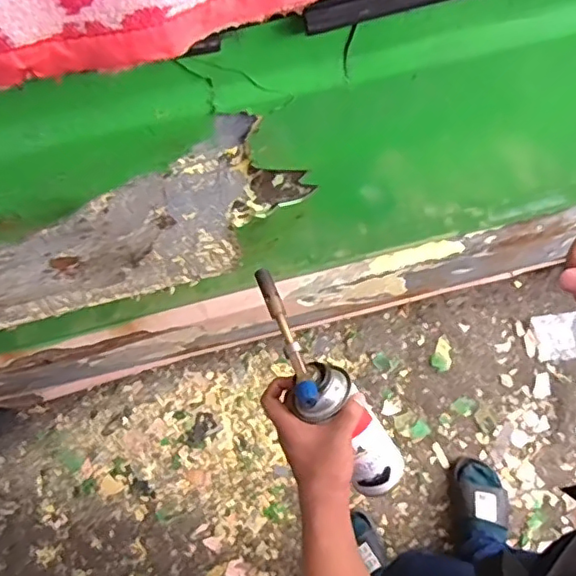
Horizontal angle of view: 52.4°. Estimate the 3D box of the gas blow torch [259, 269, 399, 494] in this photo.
[{"bbox_3d":[0.044,0.113,0.594,0.058,0.104,0.271,-37,112,-8],"label":"gas blow torch"}]

